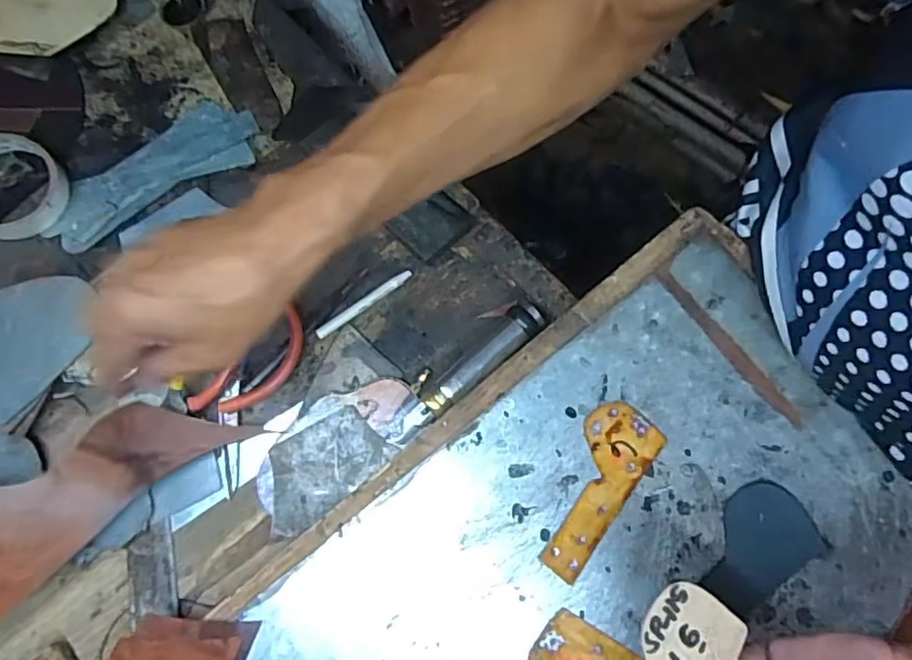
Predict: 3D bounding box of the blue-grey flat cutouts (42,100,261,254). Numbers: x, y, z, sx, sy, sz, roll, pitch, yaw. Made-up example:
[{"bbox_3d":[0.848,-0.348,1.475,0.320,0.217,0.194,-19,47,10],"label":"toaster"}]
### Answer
[{"bbox_3d":[-0.265,-0.139,0.525,0.188,0.009,0.073,-36,74,-12],"label":"blue-grey flat cutouts"}]

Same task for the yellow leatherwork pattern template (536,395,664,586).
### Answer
[{"bbox_3d":[0.091,0.104,0.404,0.051,0.004,0.117,37,81,8],"label":"yellow leatherwork pattern template"}]

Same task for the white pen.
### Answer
[{"bbox_3d":[-0.071,-0.021,0.464,0.085,0.008,0.009,-33,74,-11],"label":"white pen"}]

